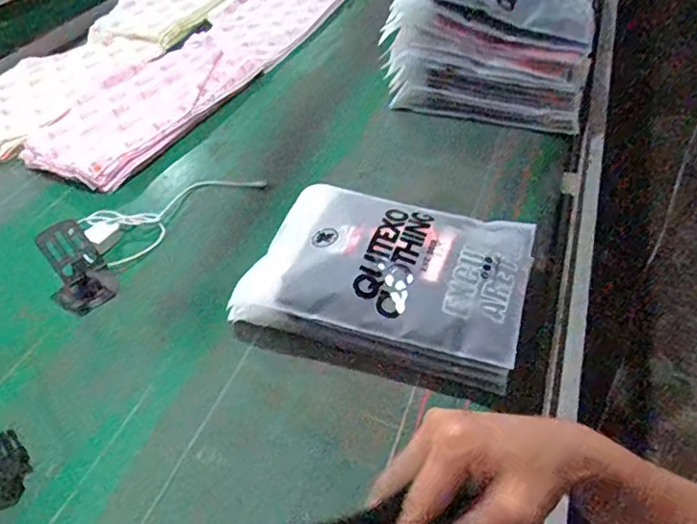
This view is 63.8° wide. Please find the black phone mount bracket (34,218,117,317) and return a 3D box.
[{"bbox_3d":[-0.374,0.011,0.771,0.075,0.107,0.078,34,56,31],"label":"black phone mount bracket"}]

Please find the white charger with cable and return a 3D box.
[{"bbox_3d":[-0.273,-0.085,0.912,0.291,0.028,0.097,-22,49,-19],"label":"white charger with cable"}]

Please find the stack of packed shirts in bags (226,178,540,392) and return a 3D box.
[{"bbox_3d":[0.045,0.026,0.740,0.351,0.107,0.249,15,48,16],"label":"stack of packed shirts in bags"}]

